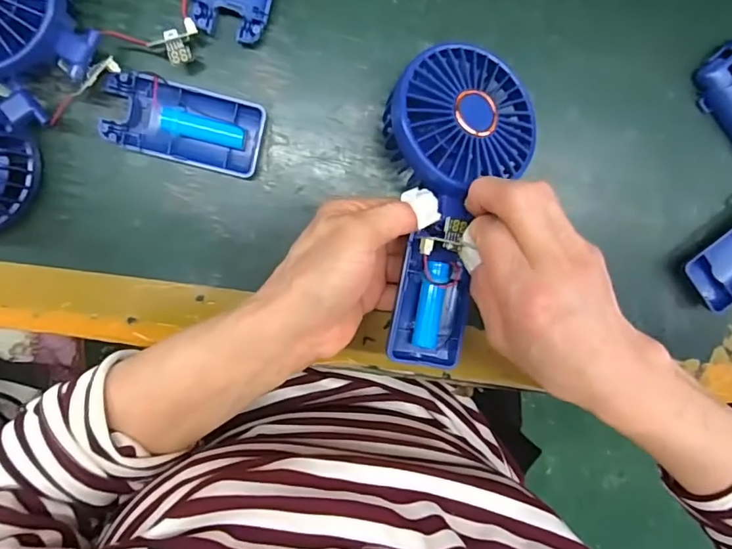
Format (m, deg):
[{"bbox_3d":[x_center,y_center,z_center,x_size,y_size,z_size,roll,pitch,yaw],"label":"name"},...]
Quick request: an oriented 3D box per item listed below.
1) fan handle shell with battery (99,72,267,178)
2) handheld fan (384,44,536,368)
[{"bbox_3d":[-0.110,-0.091,0.315,0.092,0.017,0.045,13,97,-7],"label":"fan handle shell with battery"},{"bbox_3d":[0.048,-0.037,0.293,0.083,0.031,0.178,7,93,-6],"label":"handheld fan"}]

